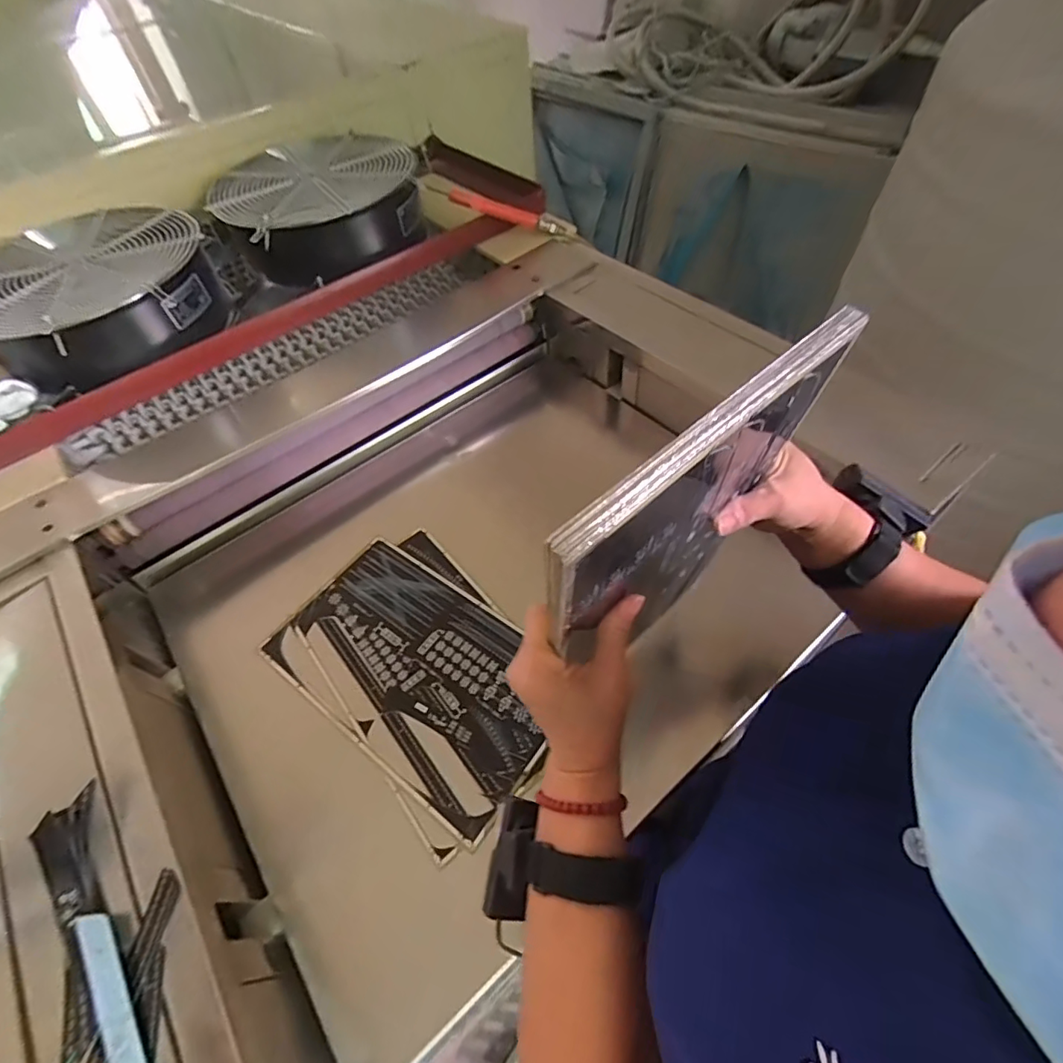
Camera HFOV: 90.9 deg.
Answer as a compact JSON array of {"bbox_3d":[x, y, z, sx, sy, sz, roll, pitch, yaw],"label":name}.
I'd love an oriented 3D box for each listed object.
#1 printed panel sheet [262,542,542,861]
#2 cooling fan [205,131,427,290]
[{"bbox_3d":[-0.126,0.145,0.576,0.326,0.004,0.192,29,63,25],"label":"printed panel sheet"},{"bbox_3d":[-0.342,-0.534,0.864,0.298,0.116,0.249,-31,58,-16],"label":"cooling fan"}]

